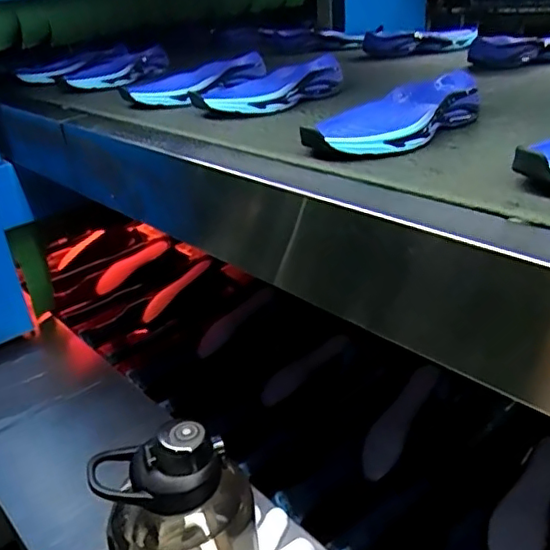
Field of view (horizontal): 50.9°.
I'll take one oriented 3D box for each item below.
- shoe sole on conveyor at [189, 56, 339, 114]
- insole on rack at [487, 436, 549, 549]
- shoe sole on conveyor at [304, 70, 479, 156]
[{"bbox_3d":[-0.003,-0.239,0.722,0.208,0.041,0.072,-28,37,-36],"label":"shoe sole on conveyor"},{"bbox_3d":[0.300,0.263,0.674,0.054,0.010,0.192,19,51,37],"label":"insole on rack"},{"bbox_3d":[0.124,-0.158,0.561,0.088,0.044,0.228,22,39,39],"label":"shoe sole on conveyor"}]

